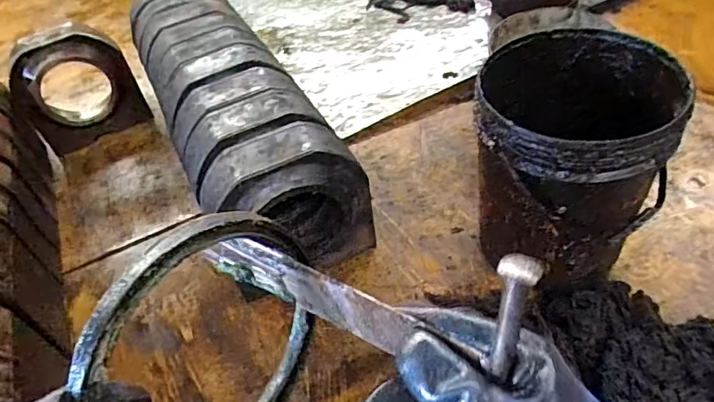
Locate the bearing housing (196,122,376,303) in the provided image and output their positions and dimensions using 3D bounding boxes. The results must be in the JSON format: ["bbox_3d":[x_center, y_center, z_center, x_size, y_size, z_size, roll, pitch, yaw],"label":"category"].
[{"bbox_3d":[-0.119,0.007,0.953,0.272,0.266,0.126,-26,47,-14],"label":"bearing housing"}]

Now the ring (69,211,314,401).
[{"bbox_3d":[-0.098,0.105,0.378,0.023,0.208,0.169,21,44,34],"label":"ring"}]

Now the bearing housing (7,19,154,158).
[{"bbox_3d":[-0.760,-0.298,1.424,0.298,0.318,0.096,-30,50,-20],"label":"bearing housing"}]

